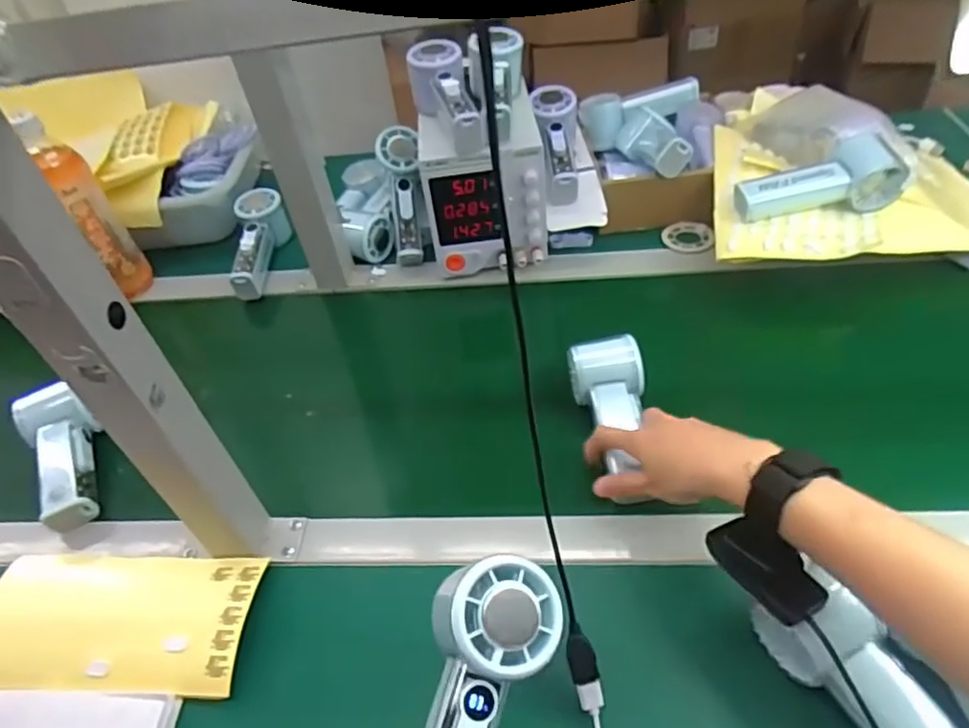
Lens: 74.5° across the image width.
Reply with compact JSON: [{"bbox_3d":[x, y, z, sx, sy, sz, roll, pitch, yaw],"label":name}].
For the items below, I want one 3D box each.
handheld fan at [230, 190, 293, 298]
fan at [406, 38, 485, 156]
[{"bbox_3d":[-0.276,-0.152,0.782,0.056,0.051,0.158,-9,44,-1],"label":"handheld fan"},{"bbox_3d":[-0.042,-0.271,0.652,0.060,0.061,0.146,-12,44,-4],"label":"fan"}]

